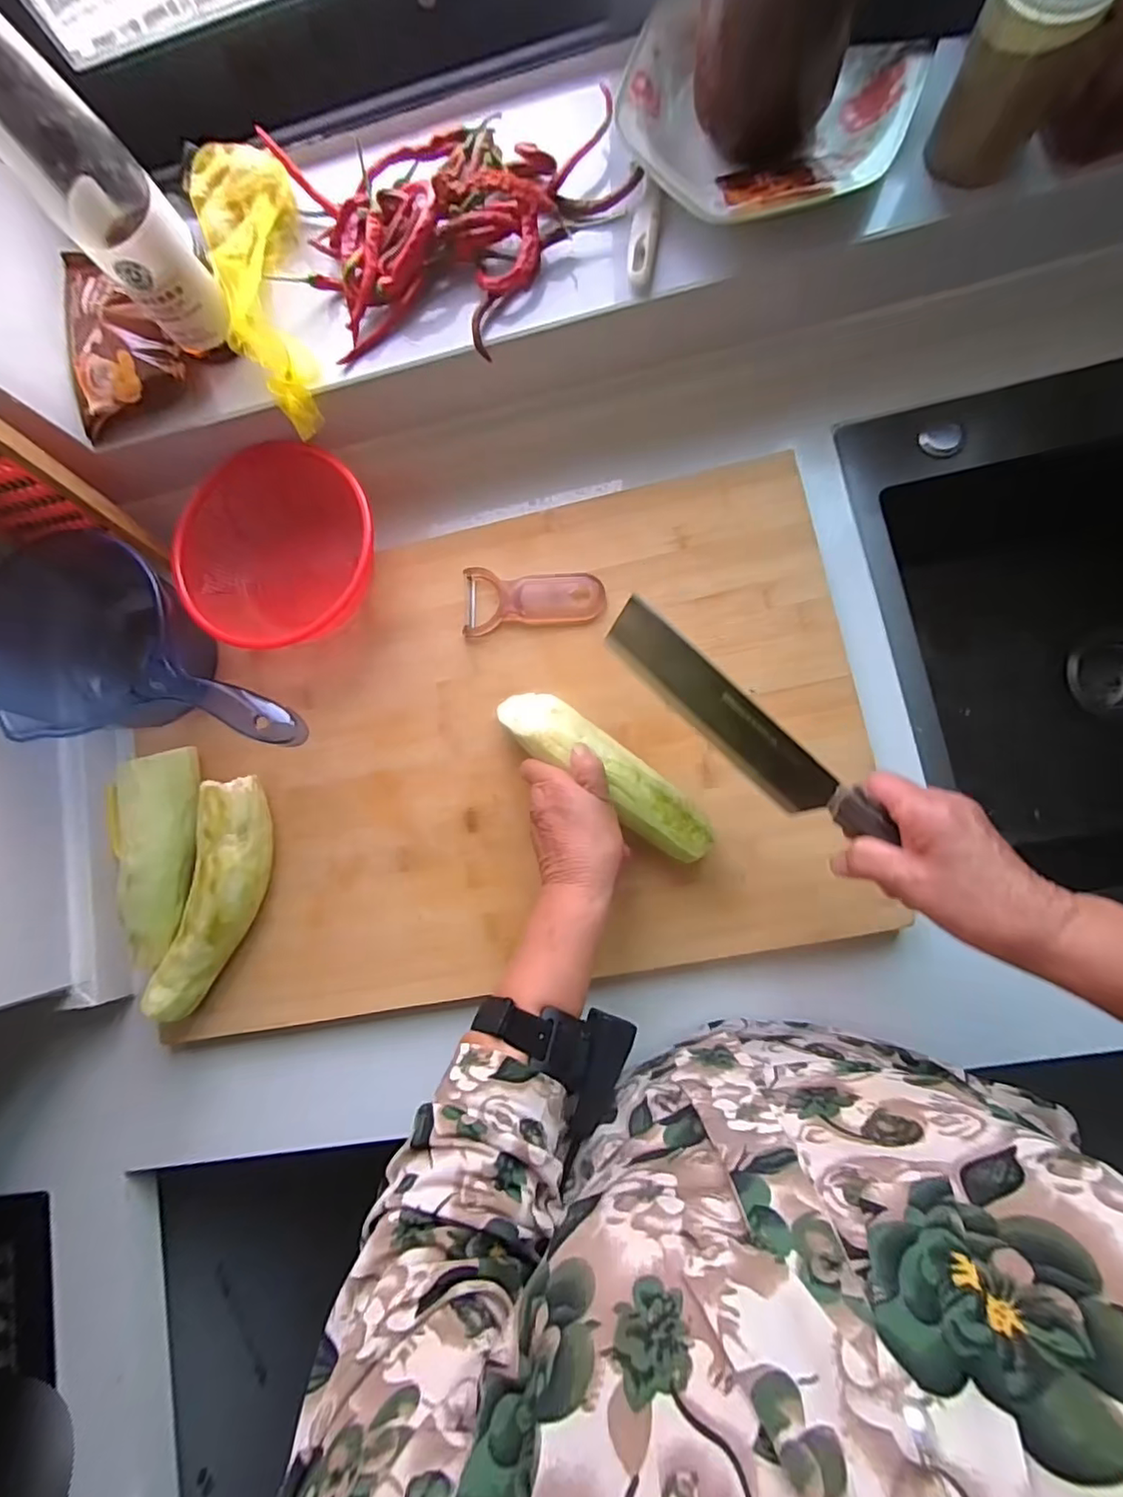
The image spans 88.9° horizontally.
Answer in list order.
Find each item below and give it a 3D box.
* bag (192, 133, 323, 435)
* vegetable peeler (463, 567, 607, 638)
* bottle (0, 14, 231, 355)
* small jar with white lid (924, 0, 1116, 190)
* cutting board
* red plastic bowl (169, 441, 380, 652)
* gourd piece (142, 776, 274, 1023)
[{"bbox_3d":[-0.228,-0.366,0.443,0.076,0.047,0.230,-19,81,5],"label":"bag"},{"bbox_3d":[-0.024,-0.128,0.495,0.122,0.012,0.057,2,84,8],"label":"vegetable peeler"},{"bbox_3d":[-0.298,-0.356,0.327,0.060,0.232,0.068,-41,80,1],"label":"bottle"},{"bbox_3d":[0.281,-0.424,0.354,0.061,0.110,0.055,27,88,10],"label":"small jar with white lid"},{"bbox_3d":[-0.045,-0.001,0.486,0.555,0.026,0.395,-12,82,6],"label":"cutting board"},{"bbox_3d":[-0.242,-0.168,0.501,0.169,0.071,0.142,-33,80,3],"label":"red plastic bowl"},{"bbox_3d":[-0.287,0.126,0.477,0.055,0.051,0.199,15,85,9],"label":"gourd piece"}]

